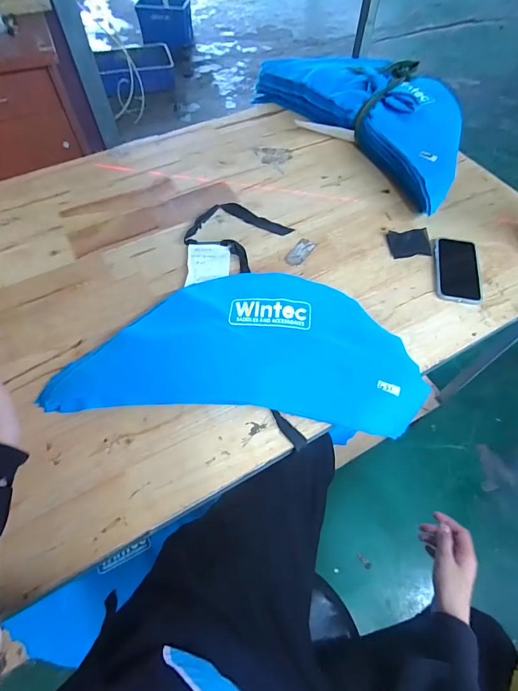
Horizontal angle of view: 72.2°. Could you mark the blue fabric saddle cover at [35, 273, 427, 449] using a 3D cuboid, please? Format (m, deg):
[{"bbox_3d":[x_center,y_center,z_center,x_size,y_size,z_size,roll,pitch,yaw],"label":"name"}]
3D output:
[{"bbox_3d":[-0.021,-0.007,0.547,0.516,0.041,0.250,6,60,2],"label":"blue fabric saddle cover"}]

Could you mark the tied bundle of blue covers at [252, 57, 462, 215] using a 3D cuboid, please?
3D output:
[{"bbox_3d":[0.260,-0.546,0.824,0.261,0.104,0.595,-31,65,-18],"label":"tied bundle of blue covers"}]

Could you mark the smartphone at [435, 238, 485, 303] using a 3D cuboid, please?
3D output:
[{"bbox_3d":[0.358,-0.139,0.641,0.077,0.012,0.146,9,60,4],"label":"smartphone"}]

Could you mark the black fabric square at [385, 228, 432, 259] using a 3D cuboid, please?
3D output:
[{"bbox_3d":[0.287,-0.195,0.680,0.075,0.004,0.066,-3,62,5],"label":"black fabric square"}]

